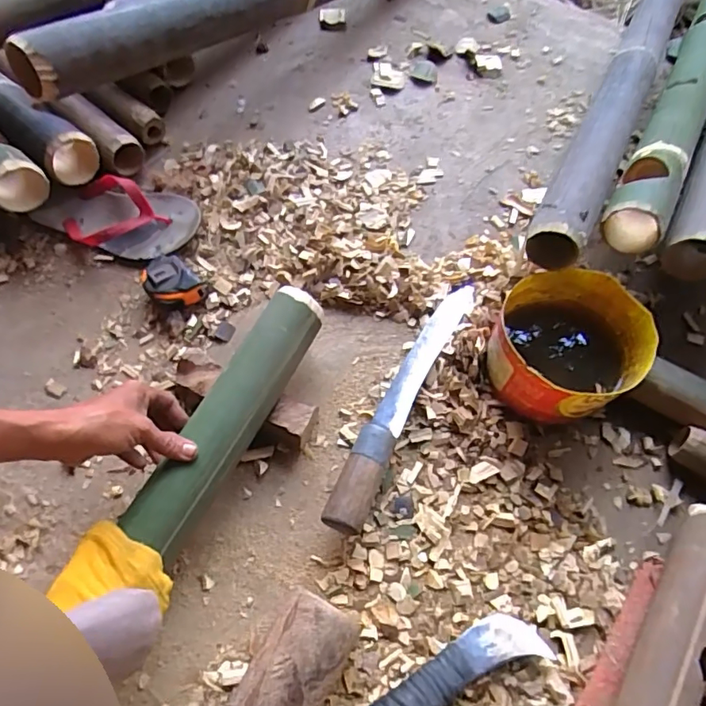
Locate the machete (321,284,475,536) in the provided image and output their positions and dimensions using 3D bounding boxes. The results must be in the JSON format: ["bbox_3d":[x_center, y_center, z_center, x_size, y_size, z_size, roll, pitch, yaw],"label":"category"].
[{"bbox_3d":[0.058,0.045,0.577,0.043,0.054,0.320,26,69,11],"label":"machete"}]

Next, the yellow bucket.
[{"bbox_3d":[0.230,-0.003,0.566,0.157,0.096,0.141,0,67,1],"label":"yellow bucket"}]

